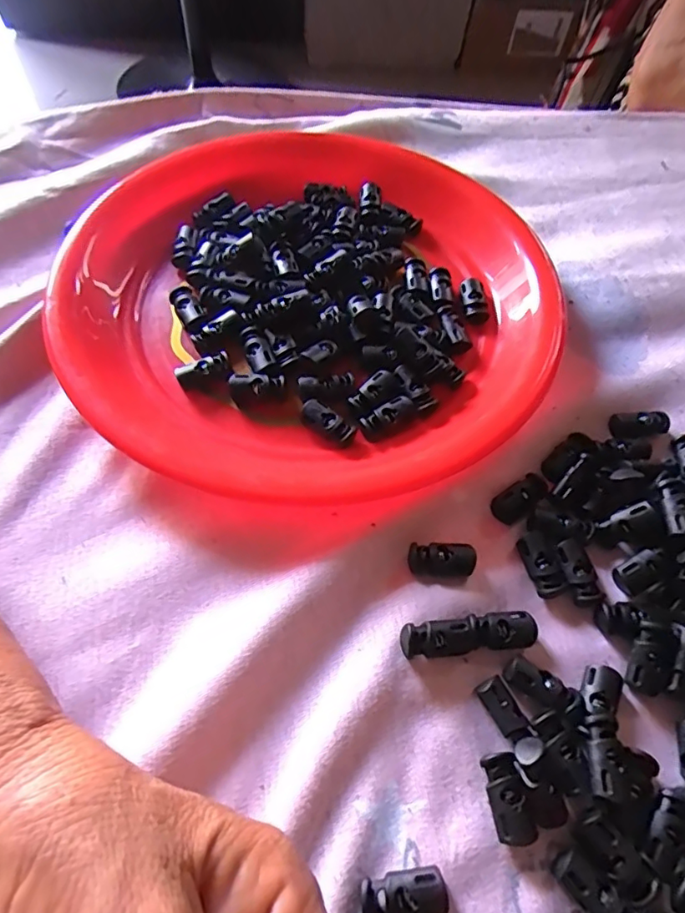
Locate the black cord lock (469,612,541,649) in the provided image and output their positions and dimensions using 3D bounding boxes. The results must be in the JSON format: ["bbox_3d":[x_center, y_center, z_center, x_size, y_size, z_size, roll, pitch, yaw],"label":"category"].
[{"bbox_3d":[0.064,0.070,0.218,0.027,0.009,0.013,-3,60,-5],"label":"black cord lock"}]

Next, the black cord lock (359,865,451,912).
[{"bbox_3d":[0.020,0.142,0.174,0.027,0.009,0.014,-7,60,-7],"label":"black cord lock"}]

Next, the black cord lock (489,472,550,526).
[{"bbox_3d":[0.084,0.019,0.250,0.031,0.010,0.014,-31,66,-19],"label":"black cord lock"}]

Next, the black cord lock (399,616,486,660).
[{"bbox_3d":[0.039,0.071,0.211,0.031,0.011,0.012,-6,60,-6],"label":"black cord lock"}]

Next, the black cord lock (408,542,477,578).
[{"bbox_3d":[0.043,0.044,0.229,0.028,0.007,0.014,1,60,-2],"label":"black cord lock"}]

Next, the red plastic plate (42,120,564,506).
[{"bbox_3d":[-0.016,-0.087,0.288,0.245,0.030,0.248,1,60,-2],"label":"red plastic plate"}]

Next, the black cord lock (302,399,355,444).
[{"bbox_3d":[-0.007,-0.016,0.258,0.027,0.010,0.010,27,62,12],"label":"black cord lock"}]

